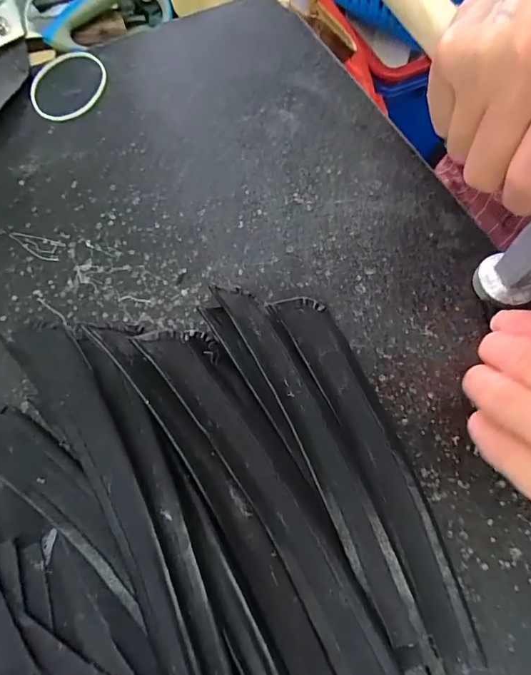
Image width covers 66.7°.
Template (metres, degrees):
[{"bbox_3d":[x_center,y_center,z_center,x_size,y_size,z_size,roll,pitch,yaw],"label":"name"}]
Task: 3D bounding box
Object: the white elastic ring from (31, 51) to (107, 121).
[{"bbox_3d":[-0.124,-0.162,0.256,0.042,0.005,0.060,14,71,4],"label":"white elastic ring"}]

